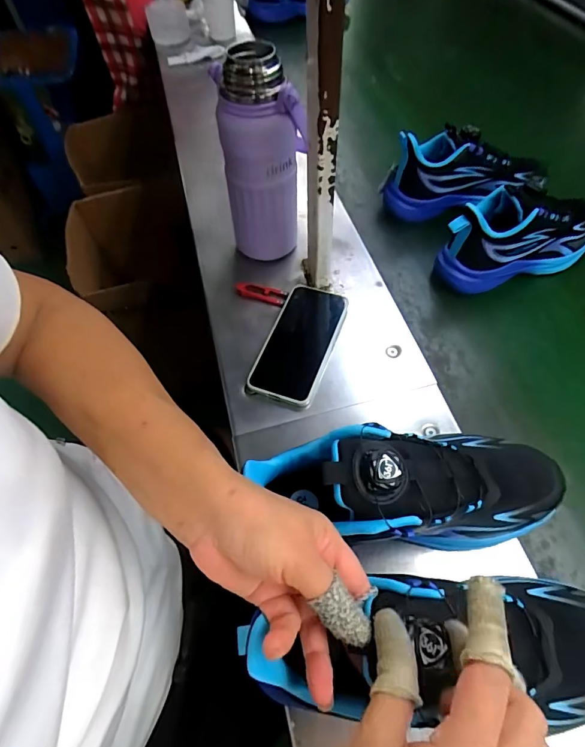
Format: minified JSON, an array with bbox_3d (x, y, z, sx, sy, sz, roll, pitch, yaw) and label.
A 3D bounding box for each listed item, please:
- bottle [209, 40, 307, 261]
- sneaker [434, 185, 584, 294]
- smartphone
[{"bbox_3d":[-0.032,-0.239,0.494,0.099,0.236,0.069,-1,57,1],"label":"bottle"},{"bbox_3d":[0.303,-0.183,0.533,0.230,0.106,0.074,-17,58,-9],"label":"sneaker"},{"bbox_3d":[0.010,-0.039,0.490,0.076,0.016,0.159,17,59,13],"label":"smartphone"}]

